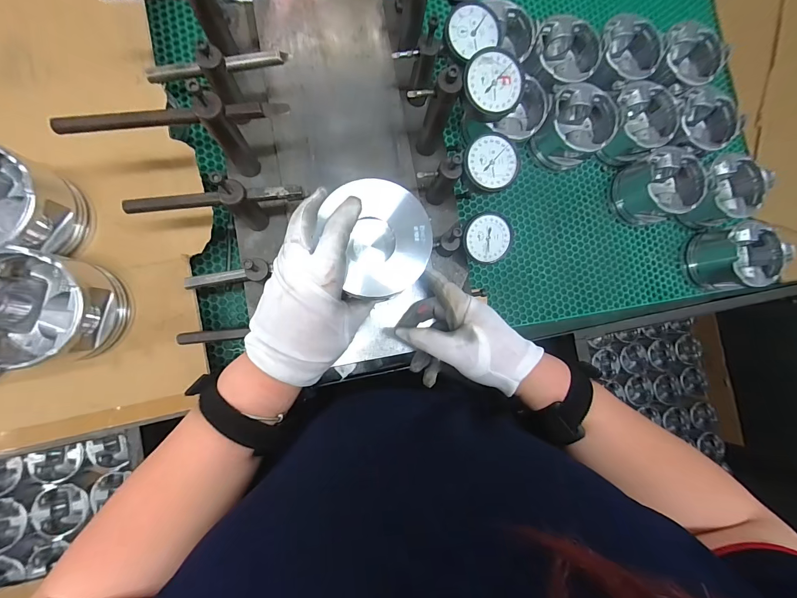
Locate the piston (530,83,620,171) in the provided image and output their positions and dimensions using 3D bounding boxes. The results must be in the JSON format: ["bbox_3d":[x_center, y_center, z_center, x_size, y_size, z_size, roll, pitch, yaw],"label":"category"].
[{"bbox_3d":[0.261,-0.258,0.522,0.102,0.085,0.097,1,86,-8],"label":"piston"}]

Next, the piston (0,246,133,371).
[{"bbox_3d":[-0.327,0.011,0.317,0.101,0.070,0.100,9,85,-7],"label":"piston"}]

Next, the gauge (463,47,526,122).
[{"bbox_3d":[0.082,-0.189,0.307,0.054,0.027,0.052,1,86,-8],"label":"gauge"}]

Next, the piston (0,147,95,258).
[{"bbox_3d":[-0.368,-0.085,0.321,0.101,0.076,0.096,9,85,-7],"label":"piston"}]

